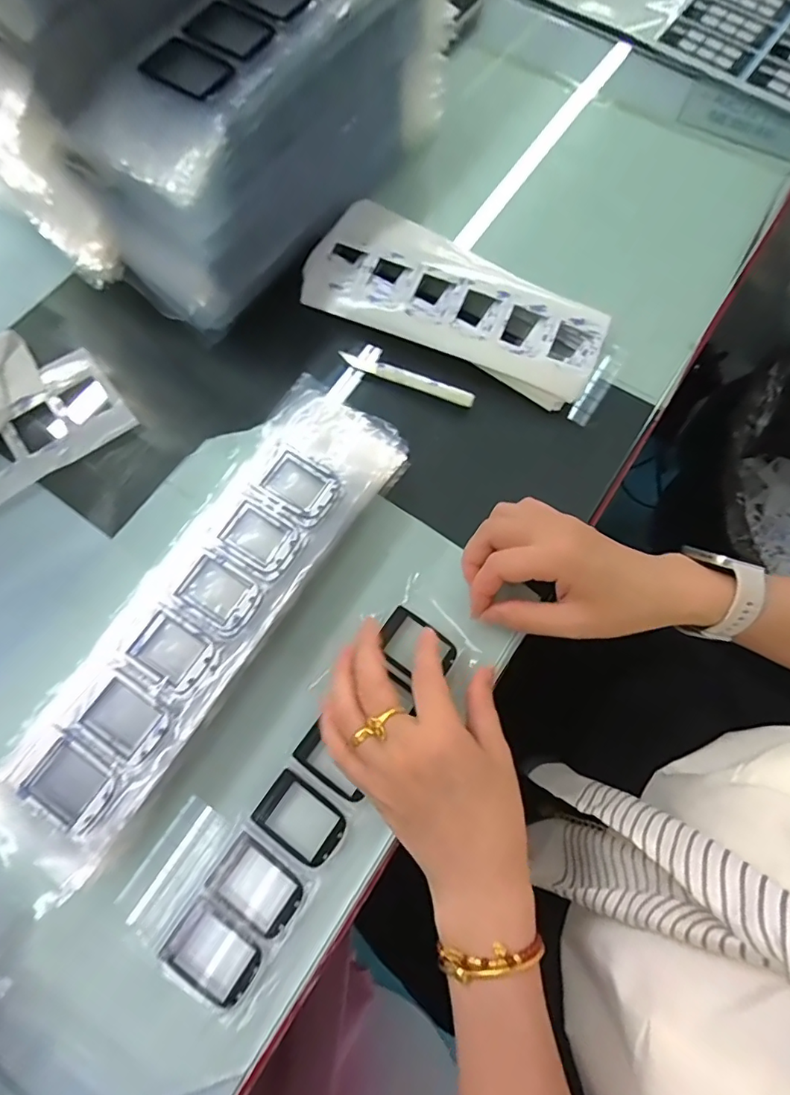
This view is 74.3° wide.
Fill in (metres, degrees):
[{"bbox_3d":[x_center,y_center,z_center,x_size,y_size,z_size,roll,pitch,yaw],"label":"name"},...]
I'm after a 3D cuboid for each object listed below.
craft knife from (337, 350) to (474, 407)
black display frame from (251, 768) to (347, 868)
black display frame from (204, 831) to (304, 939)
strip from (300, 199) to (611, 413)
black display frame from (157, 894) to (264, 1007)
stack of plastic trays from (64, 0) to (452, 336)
[{"bbox_3d":[0.008,-0.131,0.405,0.109,0.006,0.012,21,73,6],"label":"craft knife"},{"bbox_3d":[-0.056,0.164,0.314,0.052,0.005,0.036,32,69,9],"label":"black display frame"},{"bbox_3d":[-0.079,0.195,0.299,0.051,0.004,0.036,35,75,10],"label":"black display frame"},{"bbox_3d":[0.045,-0.195,0.419,0.240,0.024,0.109,28,74,8],"label":"strip"},{"bbox_3d":[-0.101,0.227,0.290,0.051,0.004,0.036,34,75,10],"label":"black display frame"},{"bbox_3d":[-0.081,-0.330,0.386,0.101,0.123,0.323,32,74,9],"label":"stack of plastic trays"}]

